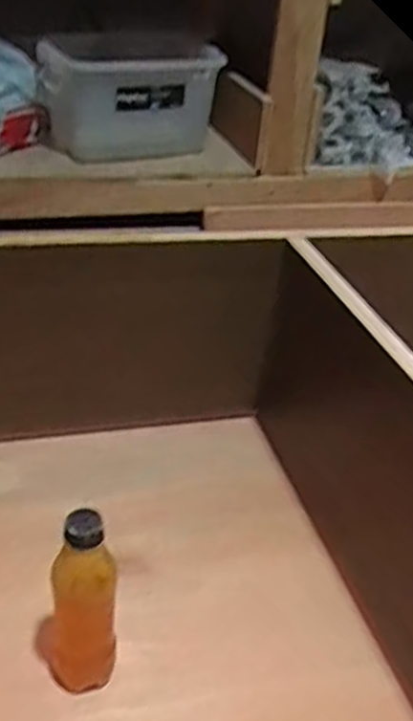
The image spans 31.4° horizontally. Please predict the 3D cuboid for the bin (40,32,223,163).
[{"bbox_3d":[-0.136,-0.474,1.376,0.325,0.214,0.195,-13,37,-26],"label":"bin"}]

